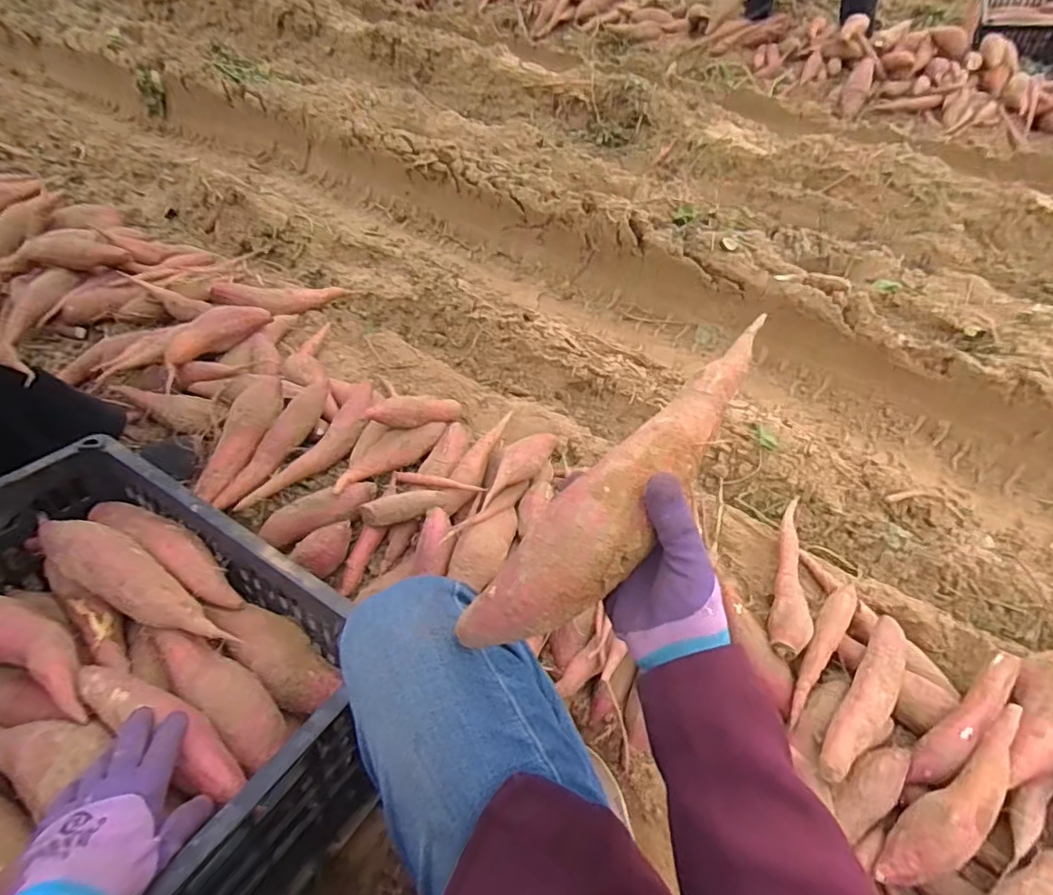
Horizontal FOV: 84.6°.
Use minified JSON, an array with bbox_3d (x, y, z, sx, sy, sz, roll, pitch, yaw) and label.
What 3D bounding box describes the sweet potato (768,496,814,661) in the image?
[{"bbox_3d":[0.371,0.168,0.796,0.051,0.041,0.255,17,52,11],"label":"sweet potato"}]

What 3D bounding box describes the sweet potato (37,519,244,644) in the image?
[{"bbox_3d":[-0.418,0.130,0.598,0.262,0.051,0.058,24,54,16],"label":"sweet potato"}]

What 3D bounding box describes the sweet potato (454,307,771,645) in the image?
[{"bbox_3d":[0.076,0.018,0.374,0.060,0.052,0.276,39,78,25],"label":"sweet potato"}]

